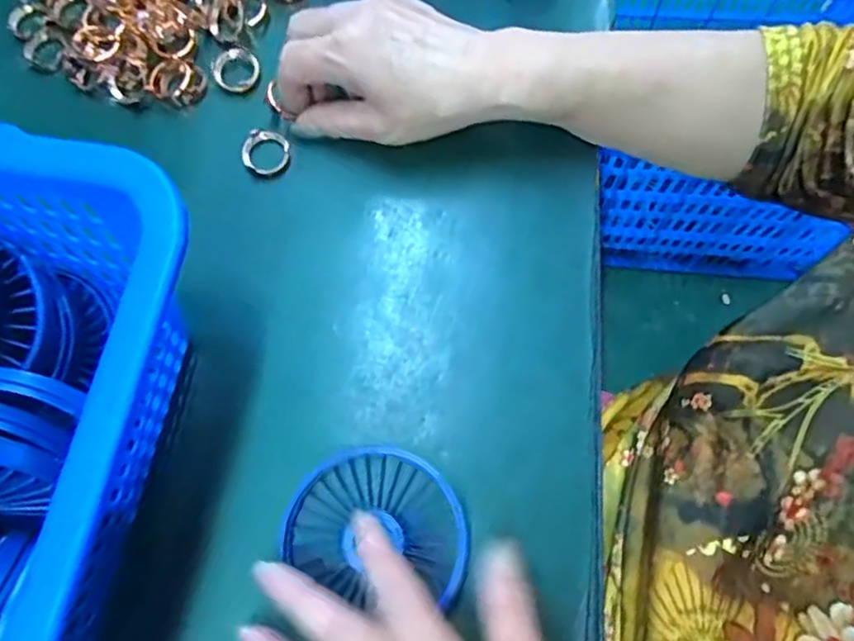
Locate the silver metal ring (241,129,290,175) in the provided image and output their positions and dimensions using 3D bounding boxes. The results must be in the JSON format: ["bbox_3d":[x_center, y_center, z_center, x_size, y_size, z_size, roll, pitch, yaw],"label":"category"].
[{"bbox_3d":[-0.094,-0.099,0.360,0.027,0.007,0.026,-1,72,2],"label":"silver metal ring"}]

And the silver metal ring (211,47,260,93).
[{"bbox_3d":[-0.116,-0.154,0.376,0.028,0.009,0.025,-37,74,-9],"label":"silver metal ring"}]

